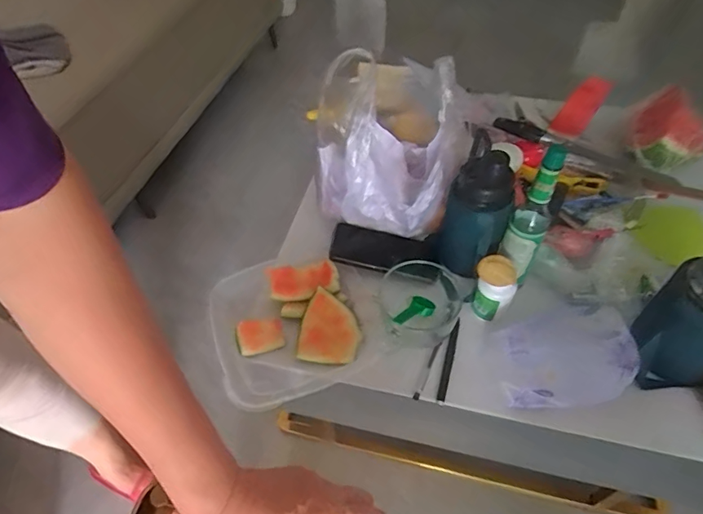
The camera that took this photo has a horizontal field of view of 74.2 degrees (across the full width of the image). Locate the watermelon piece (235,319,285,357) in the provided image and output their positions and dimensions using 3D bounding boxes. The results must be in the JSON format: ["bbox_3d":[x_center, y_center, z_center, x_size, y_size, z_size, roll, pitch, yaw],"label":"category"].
[{"bbox_3d":[-0.122,0.107,0.619,0.061,0.023,0.044,-7,50,-4],"label":"watermelon piece"}]

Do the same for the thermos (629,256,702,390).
[{"bbox_3d":[0.384,0.081,0.525,0.081,0.183,0.100,-26,54,-19],"label":"thermos"}]

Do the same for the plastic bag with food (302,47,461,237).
[{"bbox_3d":[0.059,-0.173,0.693,0.198,0.233,0.182,13,52,12],"label":"plastic bag with food"}]

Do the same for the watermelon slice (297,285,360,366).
[{"bbox_3d":[-0.028,0.097,0.614,0.082,0.020,0.091,20,70,6],"label":"watermelon slice"}]

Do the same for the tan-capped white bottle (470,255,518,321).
[{"bbox_3d":[0.186,0.044,0.614,0.053,0.085,0.047,17,53,15],"label":"tan-capped white bottle"}]

